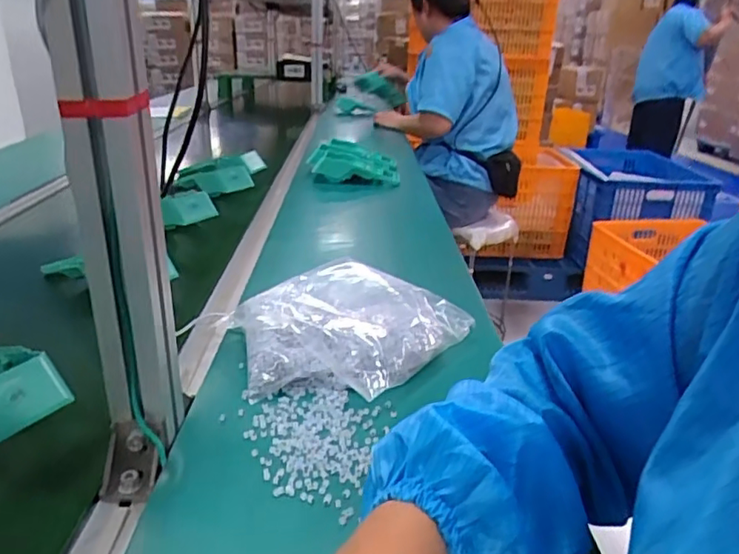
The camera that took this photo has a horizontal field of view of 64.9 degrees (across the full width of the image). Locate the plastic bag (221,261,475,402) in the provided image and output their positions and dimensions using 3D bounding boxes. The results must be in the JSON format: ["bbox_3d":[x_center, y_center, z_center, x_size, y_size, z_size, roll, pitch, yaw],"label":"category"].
[{"bbox_3d":[-0.010,0.046,0.590,0.238,0.055,0.190,-6,24,-17],"label":"plastic bag"}]

